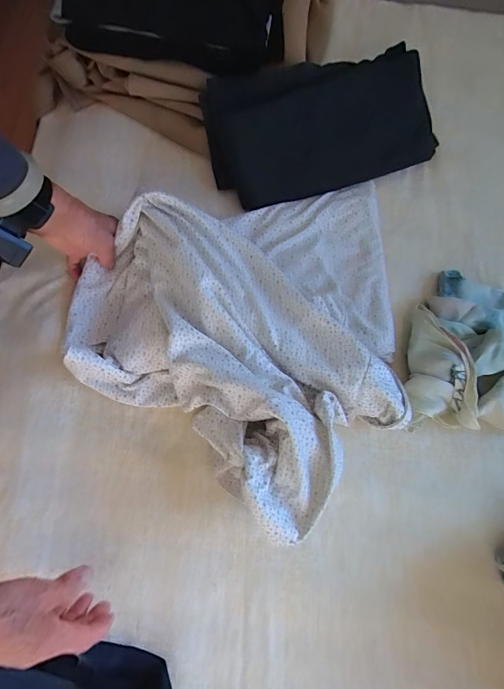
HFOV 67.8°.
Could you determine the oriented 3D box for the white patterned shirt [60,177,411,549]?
[{"bbox_3d":[0.013,-0.054,0.502,0.424,0.083,0.433,36,78,10],"label":"white patterned shirt"}]

